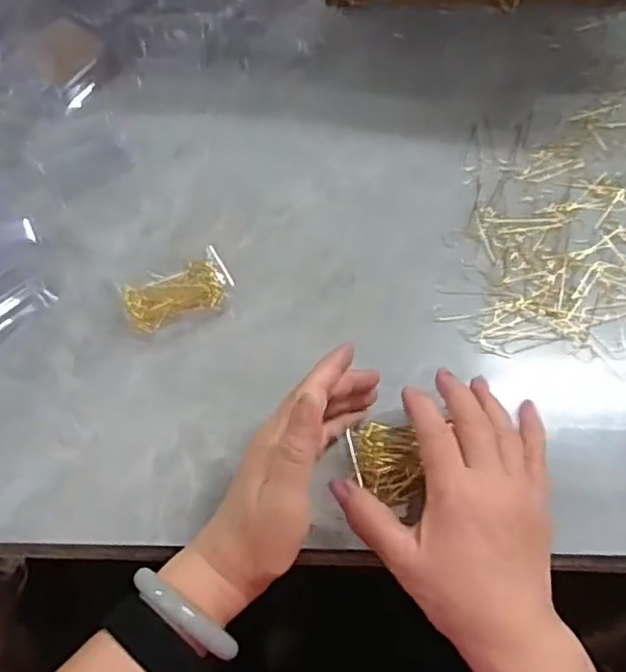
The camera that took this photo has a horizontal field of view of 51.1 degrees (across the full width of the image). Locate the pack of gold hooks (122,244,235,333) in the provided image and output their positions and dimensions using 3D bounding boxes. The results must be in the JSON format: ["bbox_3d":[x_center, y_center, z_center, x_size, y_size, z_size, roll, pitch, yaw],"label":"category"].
[{"bbox_3d":[-0.097,-0.031,0.477,0.076,0.011,0.043,-26,62,-16],"label":"pack of gold hooks"}]

